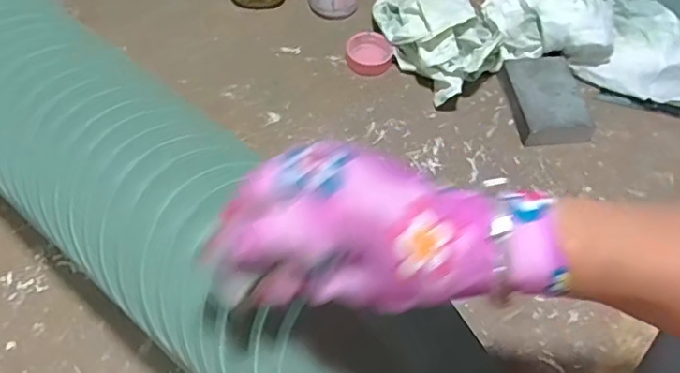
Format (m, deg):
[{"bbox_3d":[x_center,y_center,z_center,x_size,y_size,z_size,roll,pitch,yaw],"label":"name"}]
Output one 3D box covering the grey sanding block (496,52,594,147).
[{"bbox_3d":[0.212,-0.087,0.567,0.068,0.026,0.110,-5,58,-7],"label":"grey sanding block"}]

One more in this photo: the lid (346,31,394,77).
[{"bbox_3d":[0.031,-0.144,0.602,0.048,0.014,0.051,2,57,-2],"label":"lid"}]

